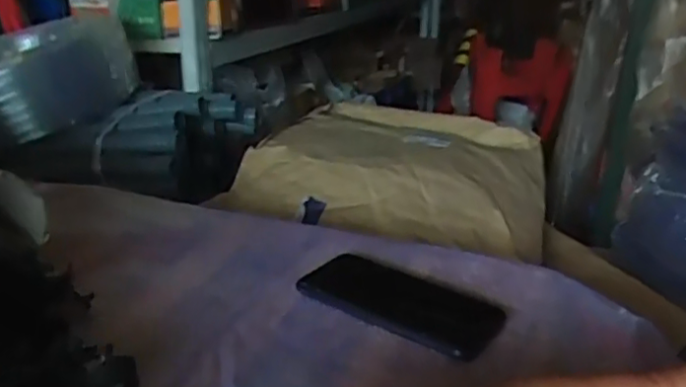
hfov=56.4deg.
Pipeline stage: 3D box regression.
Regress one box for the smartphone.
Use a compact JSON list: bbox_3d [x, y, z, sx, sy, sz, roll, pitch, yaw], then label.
[{"bbox_3d":[0.048,0.087,0.529,0.162,0.007,0.090,17,26,31],"label":"smartphone"}]

